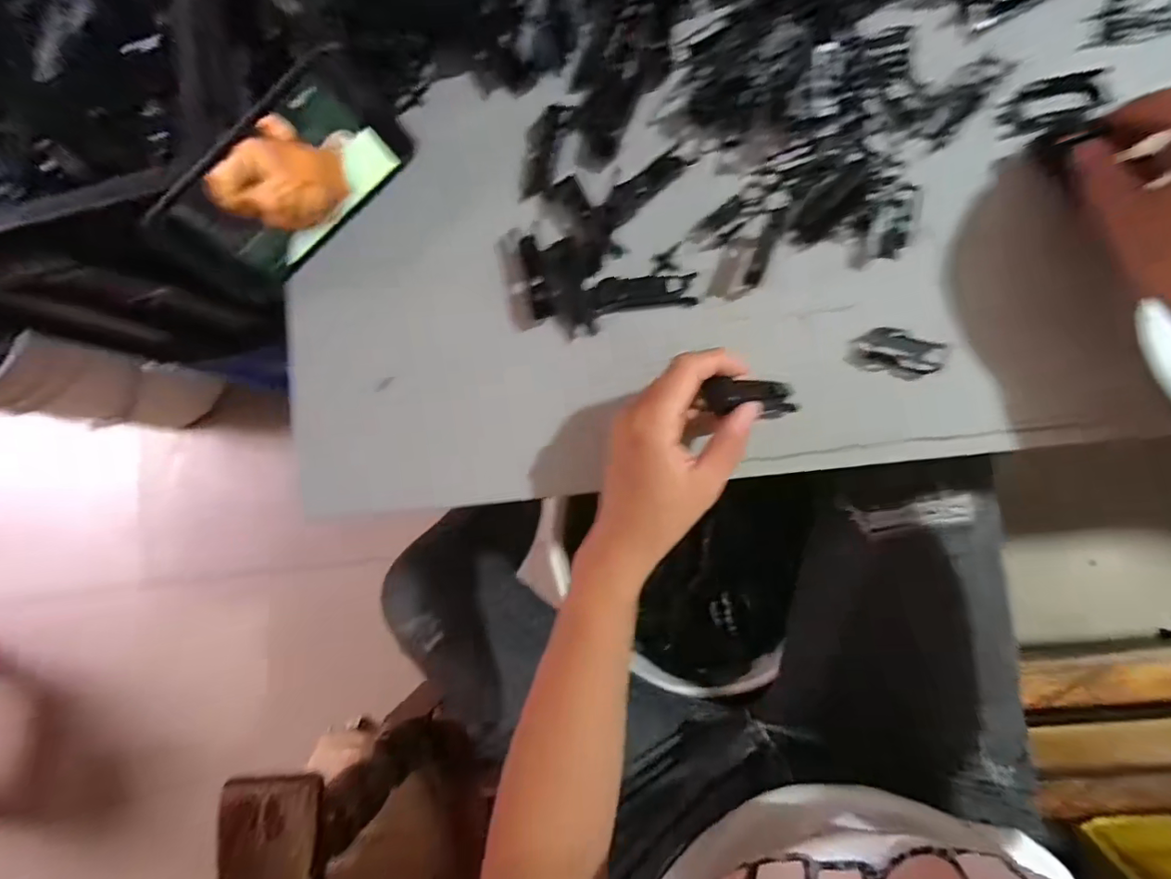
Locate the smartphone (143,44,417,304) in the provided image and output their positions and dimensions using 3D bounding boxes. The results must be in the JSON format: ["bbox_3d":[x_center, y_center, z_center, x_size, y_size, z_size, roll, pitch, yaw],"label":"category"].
[{"bbox_3d":[-0.195,-0.174,0.352,0.168,0.077,0.015,-46,46,-3],"label":"smartphone"}]

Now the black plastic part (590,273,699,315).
[{"bbox_3d":[0.037,-0.095,0.339,0.066,0.012,0.021,-7,84,10],"label":"black plastic part"}]

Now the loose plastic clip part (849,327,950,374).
[{"bbox_3d":[0.186,-0.053,0.311,0.047,0.008,0.021,21,92,23],"label":"loose plastic clip part"}]

